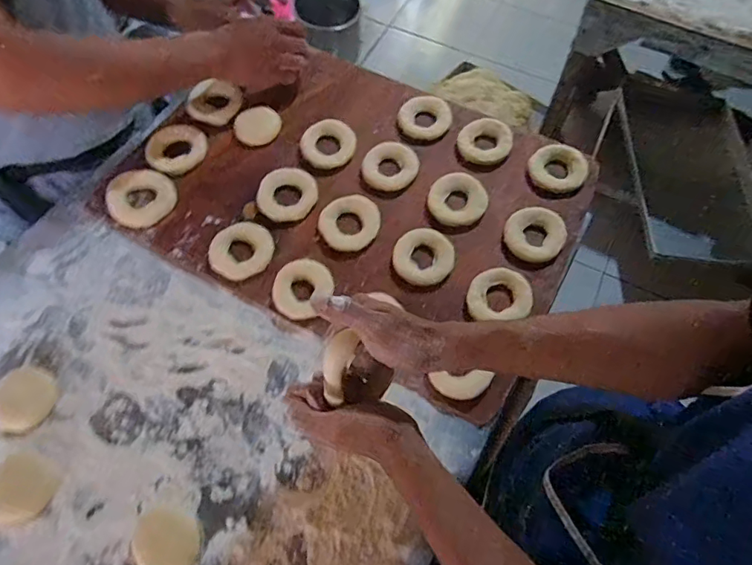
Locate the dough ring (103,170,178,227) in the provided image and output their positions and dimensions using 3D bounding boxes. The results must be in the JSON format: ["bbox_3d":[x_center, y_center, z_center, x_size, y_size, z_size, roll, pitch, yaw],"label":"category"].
[{"bbox_3d":[-0.311,-0.113,0.646,0.089,0.010,0.082,0,63,-1],"label":"dough ring"}]

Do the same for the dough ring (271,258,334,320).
[{"bbox_3d":[-0.090,0.006,0.590,0.064,0.014,0.072,32,67,14],"label":"dough ring"}]

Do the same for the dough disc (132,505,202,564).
[{"bbox_3d":[-0.202,0.249,0.472,0.065,0.004,0.057,18,64,8],"label":"dough disc"}]

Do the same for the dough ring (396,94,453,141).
[{"bbox_3d":[0.070,-0.236,0.699,0.072,0.024,0.061,11,64,5],"label":"dough ring"}]

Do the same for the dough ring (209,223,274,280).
[{"bbox_3d":[-0.166,-0.041,0.610,0.065,0.015,0.077,38,69,16],"label":"dough ring"}]

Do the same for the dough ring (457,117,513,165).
[{"bbox_3d":[0.154,-0.199,0.684,0.072,0.021,0.076,0,63,-1],"label":"dough ring"}]

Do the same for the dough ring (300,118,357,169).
[{"bbox_3d":[-0.067,-0.190,0.686,0.075,0.024,0.075,0,63,-1],"label":"dough ring"}]

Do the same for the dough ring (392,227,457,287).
[{"bbox_3d":[0.060,-0.032,0.604,0.069,0.019,0.072,0,63,-1],"label":"dough ring"}]

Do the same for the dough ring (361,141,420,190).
[{"bbox_3d":[0.020,-0.158,0.662,0.073,0.018,0.064,8,63,3],"label":"dough ring"}]

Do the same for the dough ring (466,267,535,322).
[{"bbox_3d":[0.145,0.013,0.578,0.074,0.017,0.061,-1,63,-1],"label":"dough ring"}]

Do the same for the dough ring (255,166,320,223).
[{"bbox_3d":[-0.117,-0.116,0.645,0.070,0.017,0.076,23,65,10],"label":"dough ring"}]

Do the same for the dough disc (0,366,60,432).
[{"bbox_3d":[-0.380,0.125,0.527,0.057,0.020,0.064,18,64,8],"label":"dough disc"}]

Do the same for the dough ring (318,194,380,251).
[{"bbox_3d":[-0.033,-0.076,0.625,0.078,0.015,0.069,-28,67,-14],"label":"dough ring"}]

